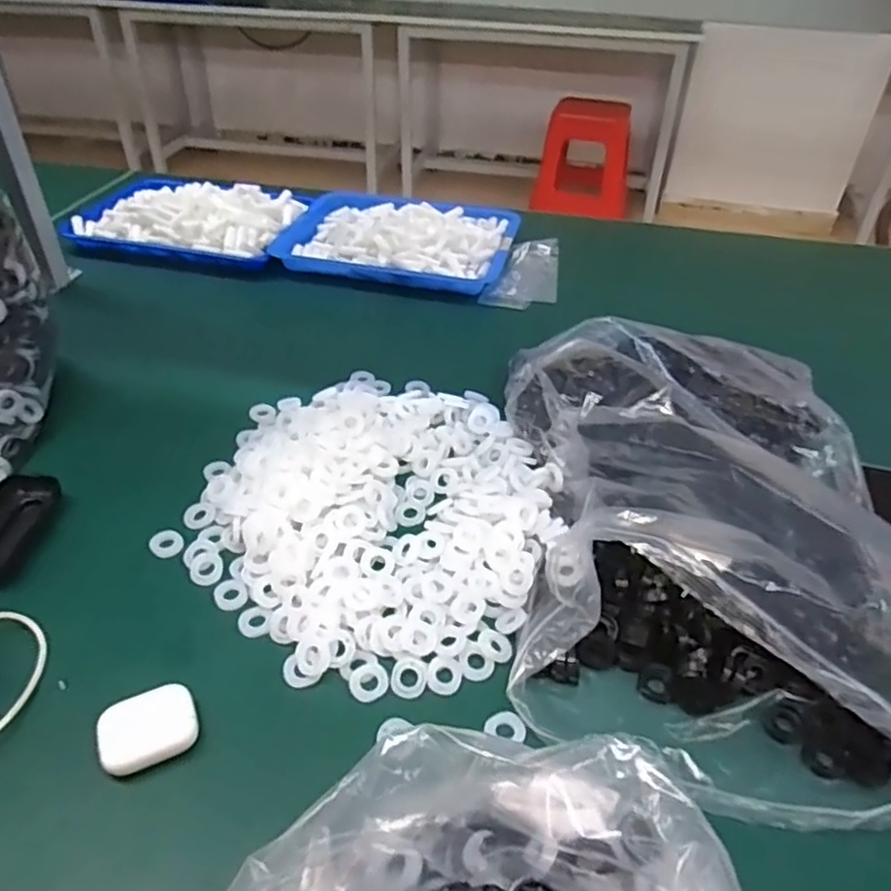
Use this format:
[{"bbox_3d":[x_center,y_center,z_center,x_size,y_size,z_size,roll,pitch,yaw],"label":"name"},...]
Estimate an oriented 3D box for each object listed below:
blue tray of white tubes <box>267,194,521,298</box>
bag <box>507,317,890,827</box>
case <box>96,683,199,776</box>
[{"bbox_3d":[-0.067,-0.319,1.039,0.330,0.041,0.252,11,40,12],"label":"blue tray of white tubes"},{"bbox_3d":[0.213,0.025,0.552,0.301,0.136,0.462,3,39,2],"label":"bag"},{"bbox_3d":[-0.188,0.182,0.440,0.056,0.025,0.040,-15,42,-19],"label":"case"}]

